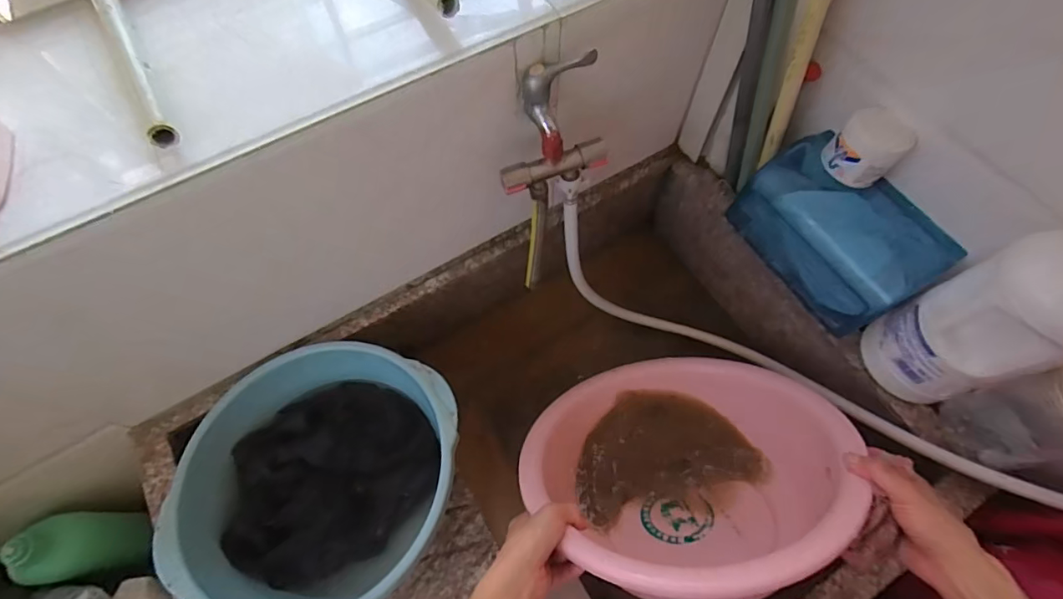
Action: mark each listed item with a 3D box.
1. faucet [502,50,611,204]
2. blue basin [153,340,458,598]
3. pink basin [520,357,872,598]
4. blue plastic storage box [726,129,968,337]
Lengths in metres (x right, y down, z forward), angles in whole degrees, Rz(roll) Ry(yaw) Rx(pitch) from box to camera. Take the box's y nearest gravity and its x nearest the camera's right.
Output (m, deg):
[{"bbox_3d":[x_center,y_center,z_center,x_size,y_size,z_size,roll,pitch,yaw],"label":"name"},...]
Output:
[{"bbox_3d":[0.018,-0.172,0.507,0.113,0.120,0.062,-22,68,-9],"label":"faucet"},{"bbox_3d":[-0.238,0.204,0.581,0.293,0.099,0.293,0,66,0],"label":"blue basin"},{"bbox_3d":[0.170,0.199,0.570,0.340,0.119,0.336,-9,26,5],"label":"pink basin"},{"bbox_3d":[0.369,-0.085,0.605,0.119,0.113,0.214,-32,69,-13],"label":"blue plastic storage box"}]

